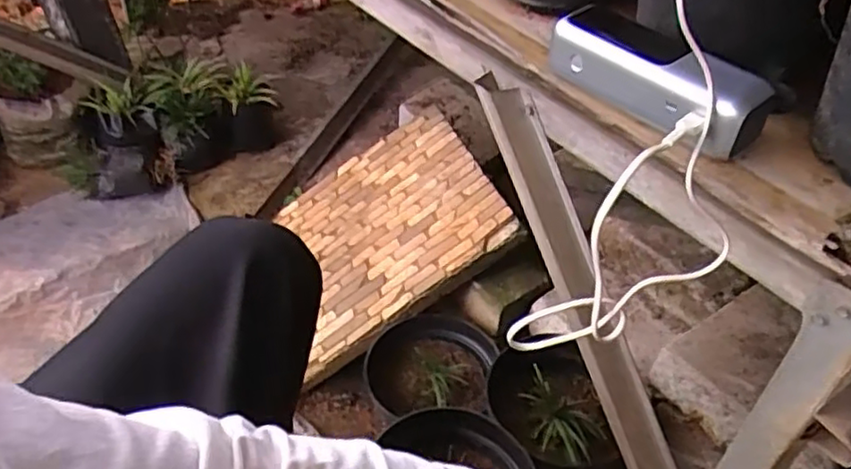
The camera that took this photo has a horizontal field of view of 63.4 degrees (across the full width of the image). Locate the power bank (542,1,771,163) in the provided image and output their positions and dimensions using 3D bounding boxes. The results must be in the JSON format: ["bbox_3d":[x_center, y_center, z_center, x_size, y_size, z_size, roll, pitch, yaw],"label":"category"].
[{"bbox_3d":[0.160,-0.112,0.486,0.055,0.052,0.159,-24,49,-27],"label":"power bank"}]

